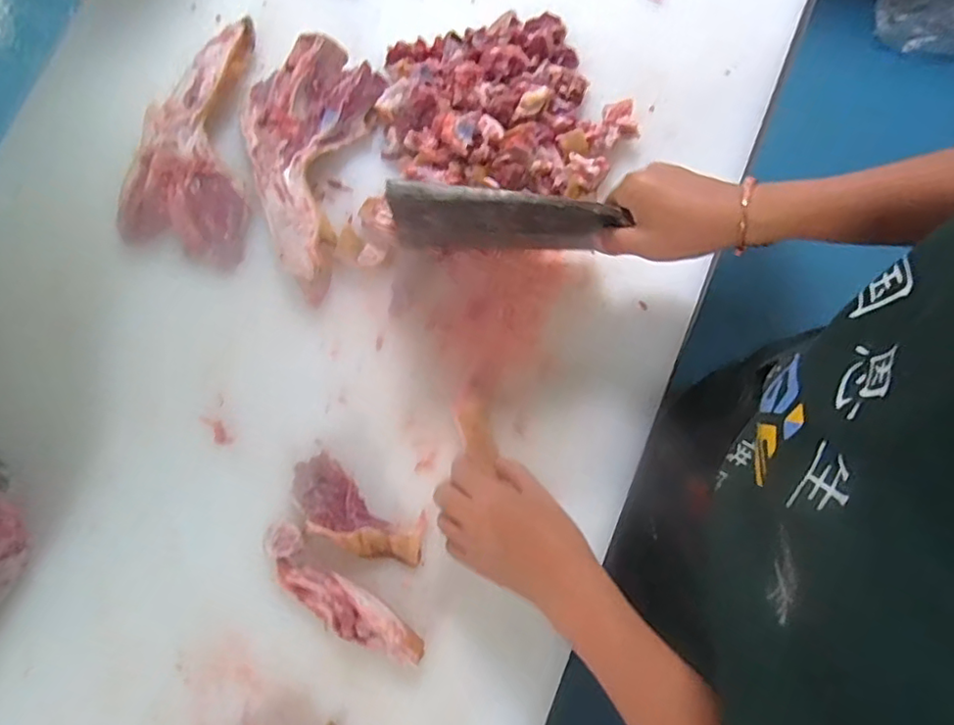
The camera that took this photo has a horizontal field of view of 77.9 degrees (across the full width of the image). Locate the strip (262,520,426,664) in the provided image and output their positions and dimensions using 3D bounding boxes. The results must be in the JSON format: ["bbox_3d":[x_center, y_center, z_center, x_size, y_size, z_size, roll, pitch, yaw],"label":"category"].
[{"bbox_3d":[-0.132,0.224,0.551,0.179,0.029,0.048,38,82,8],"label":"strip"}]

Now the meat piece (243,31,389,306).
[{"bbox_3d":[-0.196,-0.212,0.625,0.141,0.038,0.272,12,80,4],"label":"meat piece"}]

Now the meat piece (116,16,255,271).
[{"bbox_3d":[-0.311,-0.238,0.641,0.121,0.034,0.266,1,79,1],"label":"meat piece"}]

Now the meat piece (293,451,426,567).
[{"bbox_3d":[-0.116,0.145,0.571,0.139,0.032,0.067,25,81,6],"label":"meat piece"}]

